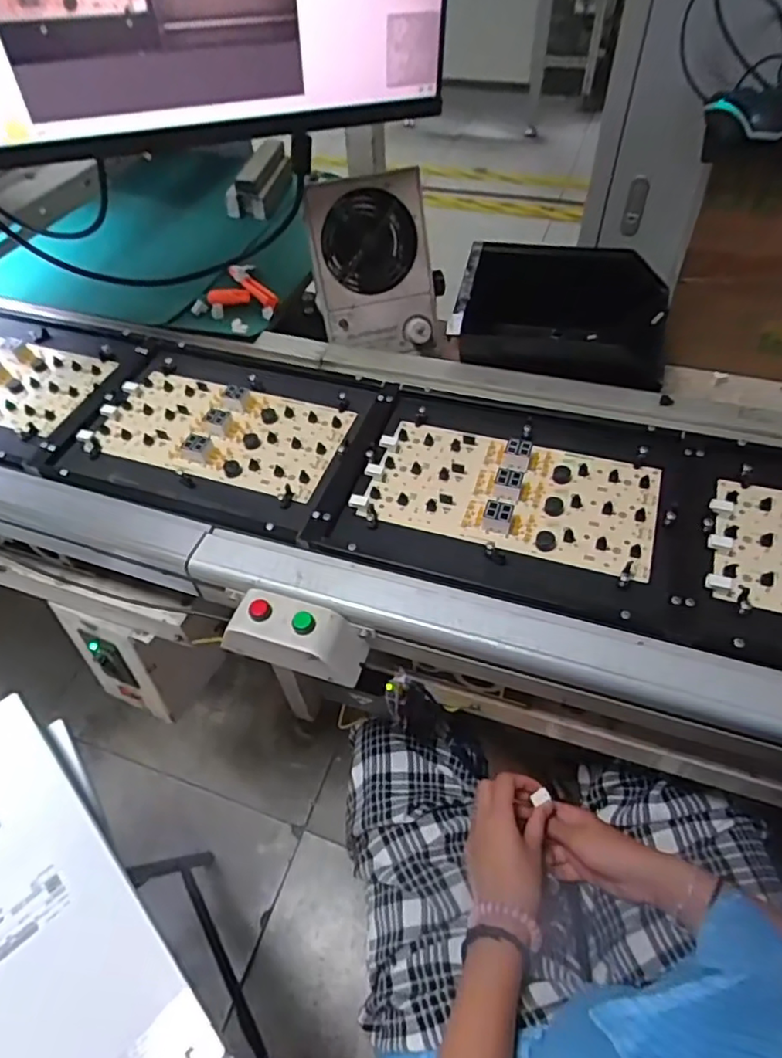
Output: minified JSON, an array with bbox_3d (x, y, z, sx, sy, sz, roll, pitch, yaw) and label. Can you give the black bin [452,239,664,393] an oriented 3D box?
[{"bbox_3d":[0.194,-0.232,0.701,0.228,0.114,0.162,13,56,13],"label":"black bin"}]

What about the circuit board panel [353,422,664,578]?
[{"bbox_3d":[0.109,-0.039,0.555,0.257,0.020,0.127,14,56,14],"label":"circuit board panel"}]

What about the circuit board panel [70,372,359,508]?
[{"bbox_3d":[-0.181,-0.110,0.634,0.260,0.019,0.131,16,56,15],"label":"circuit board panel"}]

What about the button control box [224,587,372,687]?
[{"bbox_3d":[-0.078,0.089,0.495,0.109,0.054,0.044,13,56,12],"label":"button control box"}]

